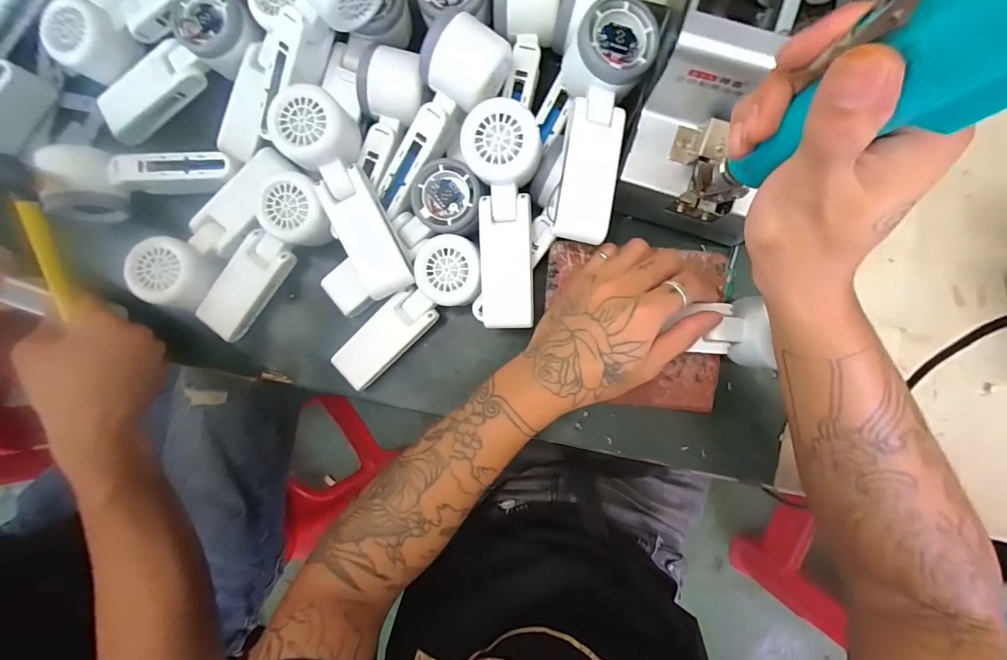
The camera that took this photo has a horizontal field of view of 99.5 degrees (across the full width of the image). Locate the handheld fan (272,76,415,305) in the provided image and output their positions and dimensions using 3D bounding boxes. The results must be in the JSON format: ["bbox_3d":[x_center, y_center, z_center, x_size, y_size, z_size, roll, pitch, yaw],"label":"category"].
[{"bbox_3d":[-0.128,-0.110,0.349,0.057,0.042,0.172,-24,105,2],"label":"handheld fan"}]

